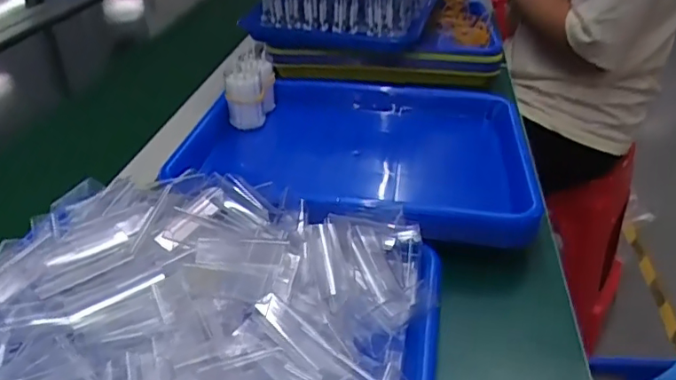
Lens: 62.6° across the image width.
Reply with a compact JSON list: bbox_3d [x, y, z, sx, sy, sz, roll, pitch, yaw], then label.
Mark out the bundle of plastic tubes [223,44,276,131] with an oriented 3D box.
[{"bbox_3d":[-0.099,-0.113,0.632,0.042,0.071,0.076,2,33,3],"label":"bundle of plastic tubes"}]

